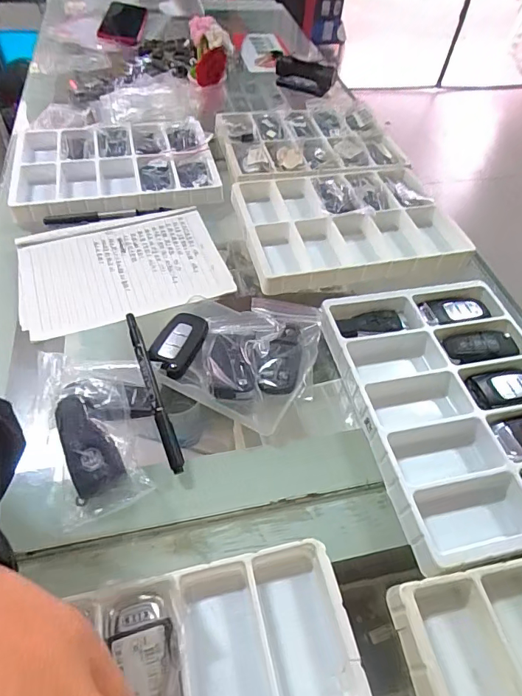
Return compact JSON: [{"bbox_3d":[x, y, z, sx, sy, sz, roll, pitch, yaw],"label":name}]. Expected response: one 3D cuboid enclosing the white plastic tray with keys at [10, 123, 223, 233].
[{"bbox_3d":[-0.186,-0.232,0.566,0.243,0.030,0.188,-10,53,-12],"label":"white plastic tray with keys"}]

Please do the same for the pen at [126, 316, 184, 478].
[{"bbox_3d":[-0.085,0.032,0.349,0.010,0.007,0.135,-18,70,-14],"label":"pen"}]

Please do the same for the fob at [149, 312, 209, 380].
[{"bbox_3d":[-0.074,-0.005,0.393,0.037,0.012,0.068,16,52,8],"label":"fob"}]

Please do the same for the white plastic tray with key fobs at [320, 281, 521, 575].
[{"bbox_3d":[0.167,0.043,0.373,0.178,0.029,0.236,-8,53,-11],"label":"white plastic tray with key fobs"}]

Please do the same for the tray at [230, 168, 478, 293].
[{"bbox_3d":[0.102,-0.141,0.527,0.252,0.051,0.181,-9,53,-11],"label":"tray"}]

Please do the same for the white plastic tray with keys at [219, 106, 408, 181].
[{"bbox_3d":[0.067,-0.292,0.621,0.233,0.030,0.177,-9,53,-11],"label":"white plastic tray with keys"}]

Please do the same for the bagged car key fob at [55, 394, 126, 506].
[{"bbox_3d":[-0.128,0.069,0.319,0.035,0.017,0.074,-26,72,-19],"label":"bagged car key fob"}]

